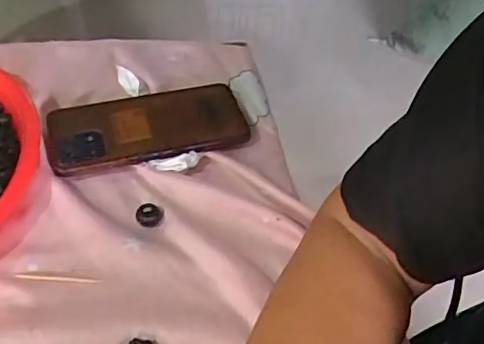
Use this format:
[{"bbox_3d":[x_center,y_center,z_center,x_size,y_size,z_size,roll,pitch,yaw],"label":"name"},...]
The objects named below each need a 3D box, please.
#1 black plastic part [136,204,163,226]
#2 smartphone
[{"bbox_3d":[-0.071,0.033,0.429,0.019,0.009,0.017,-8,50,-13],"label":"black plastic part"},{"bbox_3d":[-0.080,-0.043,0.488,0.167,0.014,0.083,-9,51,-14],"label":"smartphone"}]

